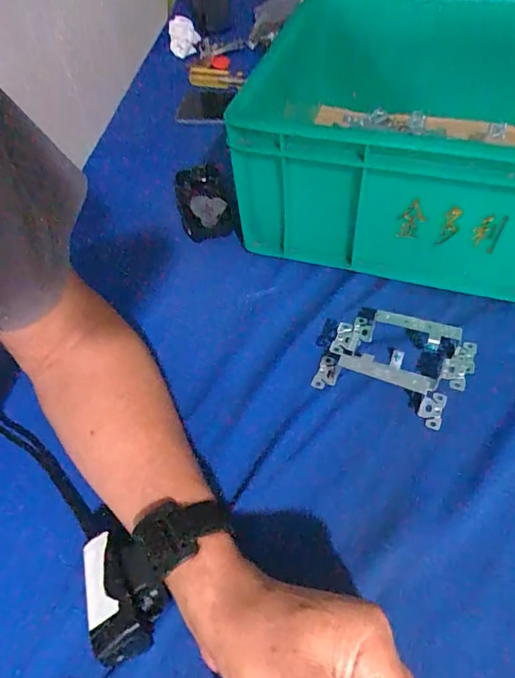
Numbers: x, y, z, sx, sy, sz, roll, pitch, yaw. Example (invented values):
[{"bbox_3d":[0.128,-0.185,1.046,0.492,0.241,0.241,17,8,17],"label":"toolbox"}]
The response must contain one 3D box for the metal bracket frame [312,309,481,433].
[{"bbox_3d":[0.118,0.013,0.397,0.110,0.029,0.094,23,59,20],"label":"metal bracket frame"}]

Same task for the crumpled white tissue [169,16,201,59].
[{"bbox_3d":[-0.117,-0.480,0.762,0.048,0.053,0.055,-11,53,-3],"label":"crumpled white tissue"}]

